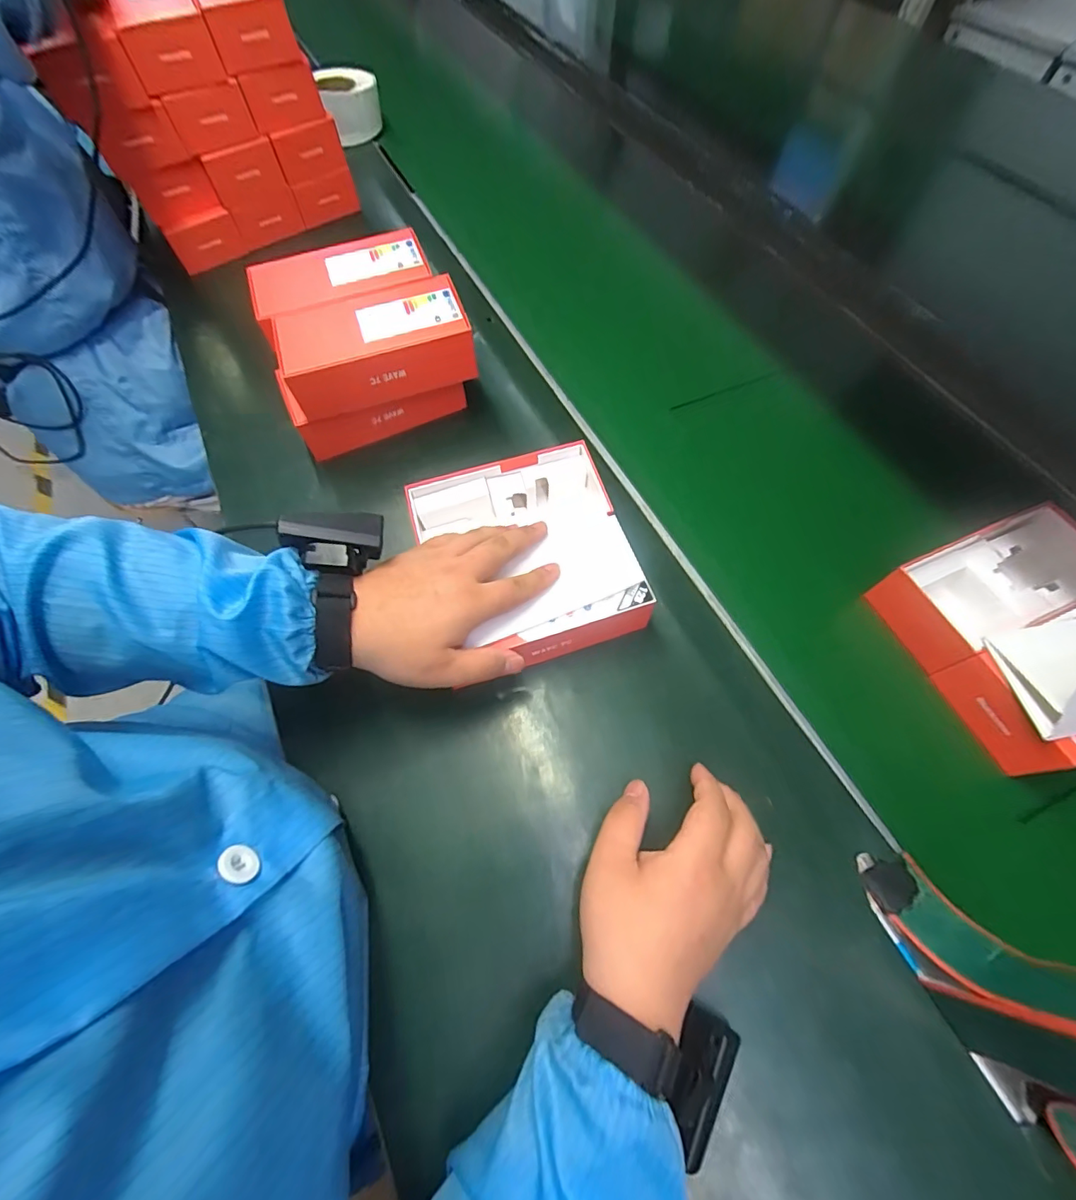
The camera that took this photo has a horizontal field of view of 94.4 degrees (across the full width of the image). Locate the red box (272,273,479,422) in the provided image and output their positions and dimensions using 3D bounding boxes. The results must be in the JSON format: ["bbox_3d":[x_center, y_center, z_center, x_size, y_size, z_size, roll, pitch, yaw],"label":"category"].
[{"bbox_3d":[-0.166,-0.255,0.509,0.189,0.065,0.088,-19,61,-6],"label":"red box"}]

